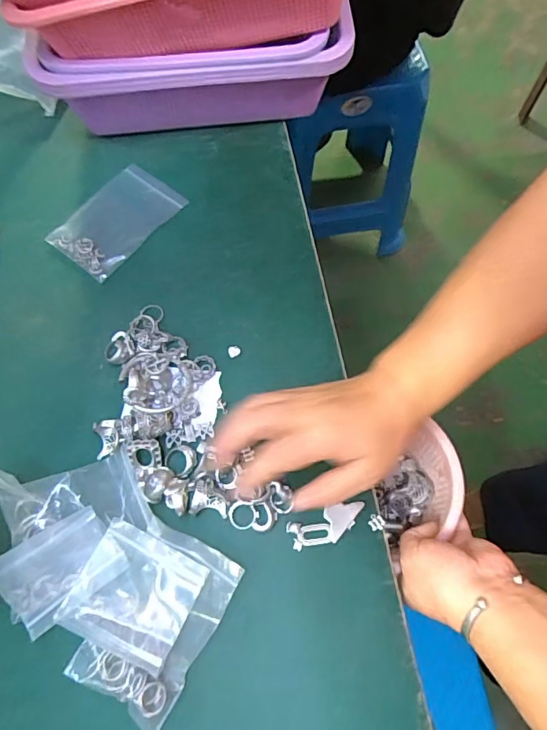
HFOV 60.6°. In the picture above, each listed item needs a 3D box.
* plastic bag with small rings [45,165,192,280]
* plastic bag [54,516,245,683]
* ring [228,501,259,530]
[{"bbox_3d":[-0.154,-0.144,0.462,0.077,0.007,0.119,38,73,14],"label":"plastic bag with small rings"},{"bbox_3d":[-0.084,0.158,0.326,0.100,0.013,0.084,24,72,11],"label":"plastic bag"},{"bbox_3d":[-0.024,0.114,0.357,0.022,0.004,0.022,0,68,0],"label":"ring"}]

